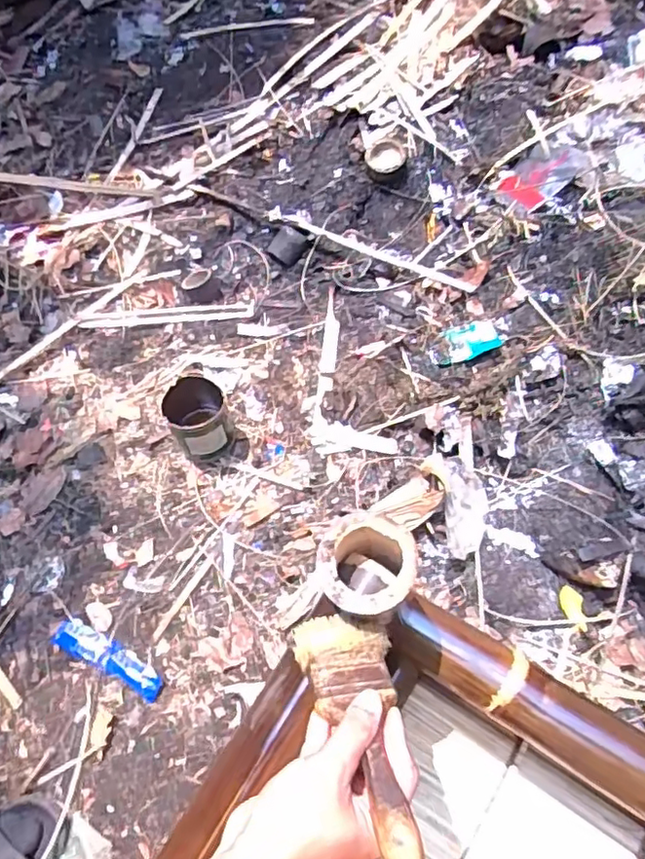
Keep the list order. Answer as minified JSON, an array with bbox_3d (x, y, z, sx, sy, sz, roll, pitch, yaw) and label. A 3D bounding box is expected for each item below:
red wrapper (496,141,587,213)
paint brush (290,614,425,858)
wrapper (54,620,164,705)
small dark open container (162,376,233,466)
[{"bbox_3d":[0.417,-0.484,1.148,0.141,0.015,0.127,-38,43,11],"label":"red wrapper"},{"bbox_3d":[0.035,0.202,0.415,0.069,0.014,0.201,-13,32,-11],"label":"paint brush"},{"bbox_3d":[-0.324,0.341,0.910,0.202,0.019,0.045,19,58,22],"label":"wrapper"},{"bbox_3d":[-0.206,-0.013,1.015,0.101,0.109,0.101,-12,59,-11],"label":"small dark open container"}]

